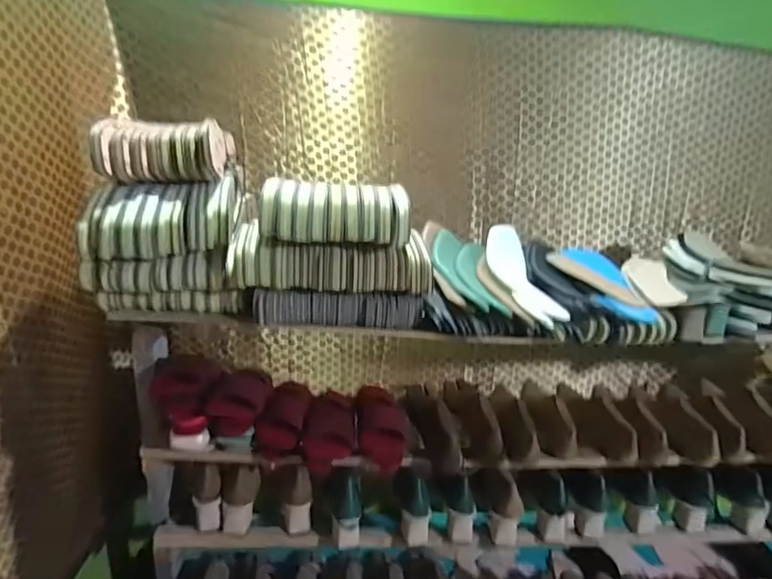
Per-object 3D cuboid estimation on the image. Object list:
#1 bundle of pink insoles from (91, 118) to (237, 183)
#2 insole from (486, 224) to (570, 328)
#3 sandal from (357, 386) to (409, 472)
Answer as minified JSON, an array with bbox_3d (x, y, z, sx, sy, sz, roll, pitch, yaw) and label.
[{"bbox_3d":[-0.346,-0.227,0.791,0.167,0.085,0.208,-1,17,-11],"label":"bundle of pink insoles"},{"bbox_3d":[0.245,-0.019,0.844,0.079,0.053,0.239,-3,43,-17],"label":"insole"},{"bbox_3d":[-0.006,0.242,0.944,0.089,0.076,0.237,2,17,-2],"label":"sandal"}]

